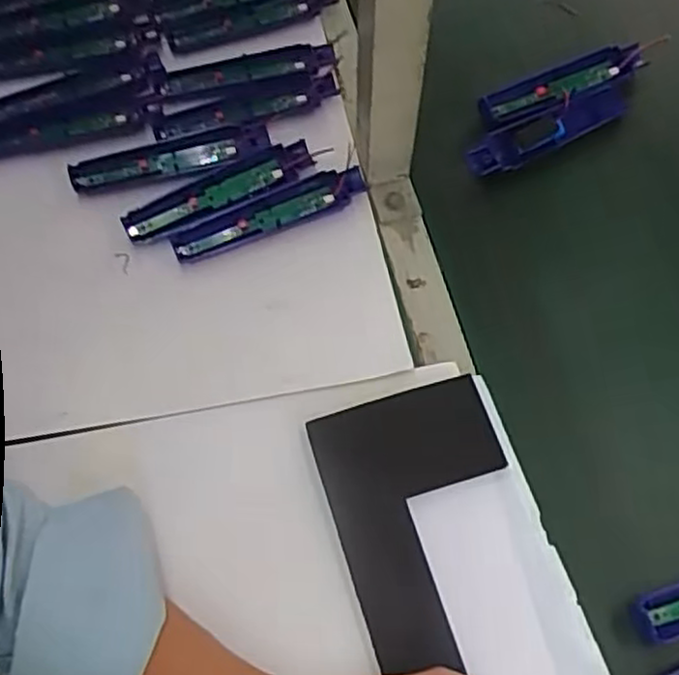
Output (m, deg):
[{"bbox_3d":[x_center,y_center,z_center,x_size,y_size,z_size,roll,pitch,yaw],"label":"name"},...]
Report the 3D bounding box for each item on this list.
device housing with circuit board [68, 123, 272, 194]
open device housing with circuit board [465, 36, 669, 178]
[{"bbox_3d":[-0.146,-0.160,0.628,0.168,0.013,0.043,-17,65,-8],"label":"device housing with circuit board"},{"bbox_3d":[0.205,-0.218,0.669,0.221,0.026,0.073,-29,67,-13],"label":"open device housing with circuit board"}]

